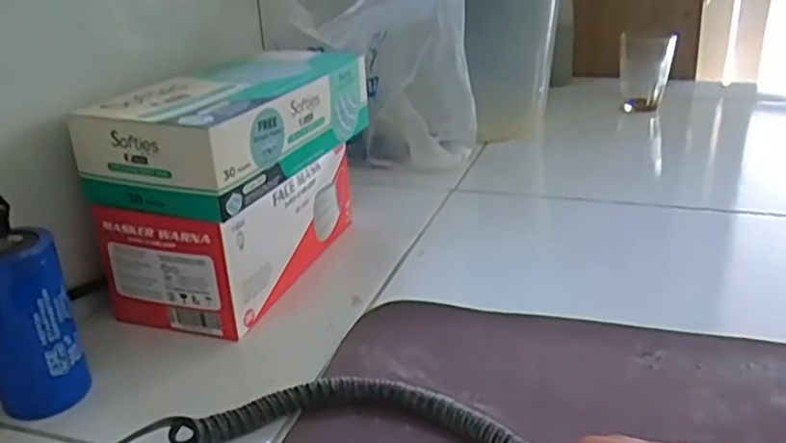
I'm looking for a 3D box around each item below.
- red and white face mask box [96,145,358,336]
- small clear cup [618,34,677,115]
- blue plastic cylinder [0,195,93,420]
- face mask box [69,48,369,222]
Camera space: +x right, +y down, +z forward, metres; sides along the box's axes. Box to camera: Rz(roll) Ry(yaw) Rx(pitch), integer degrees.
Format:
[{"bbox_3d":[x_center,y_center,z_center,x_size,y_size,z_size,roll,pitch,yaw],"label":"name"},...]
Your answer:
[{"bbox_3d":[-0.110,-0.004,0.543,0.100,0.093,0.203,6,26,22],"label":"red and white face mask box"},{"bbox_3d":[0.318,-0.190,0.890,0.065,0.090,0.057,5,25,17],"label":"small clear cup"},{"bbox_3d":[-0.205,0.053,0.397,0.037,0.120,0.045,6,26,21],"label":"blue plastic cylinder"},{"bbox_3d":[-0.111,-0.075,0.517,0.111,0.060,0.215,8,26,23],"label":"face mask box"}]

